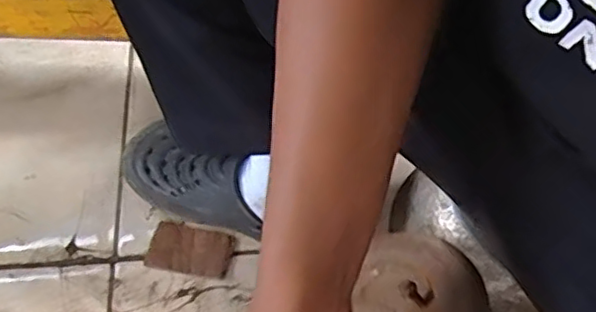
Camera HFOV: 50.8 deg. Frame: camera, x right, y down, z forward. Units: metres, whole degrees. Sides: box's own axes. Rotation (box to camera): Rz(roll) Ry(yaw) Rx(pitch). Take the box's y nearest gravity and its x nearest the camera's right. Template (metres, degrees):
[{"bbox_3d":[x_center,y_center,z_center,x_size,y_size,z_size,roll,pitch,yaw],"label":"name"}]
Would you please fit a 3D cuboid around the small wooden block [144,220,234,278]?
[{"bbox_3d":[-0.113,0.099,0.660,0.087,0.007,0.050,11,61,5],"label":"small wooden block"}]

